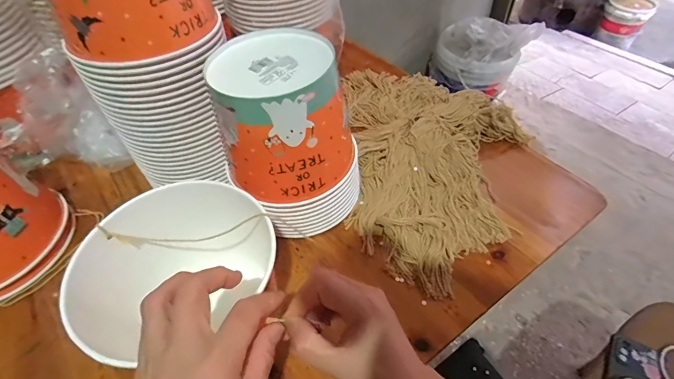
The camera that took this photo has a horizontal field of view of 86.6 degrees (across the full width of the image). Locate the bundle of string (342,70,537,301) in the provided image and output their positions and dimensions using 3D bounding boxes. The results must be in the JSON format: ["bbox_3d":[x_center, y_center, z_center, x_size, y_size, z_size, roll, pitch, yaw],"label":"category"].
[{"bbox_3d":[0.147,-0.062,0.520,0.251,0.048,0.424,0,49,2],"label":"bundle of string"}]

